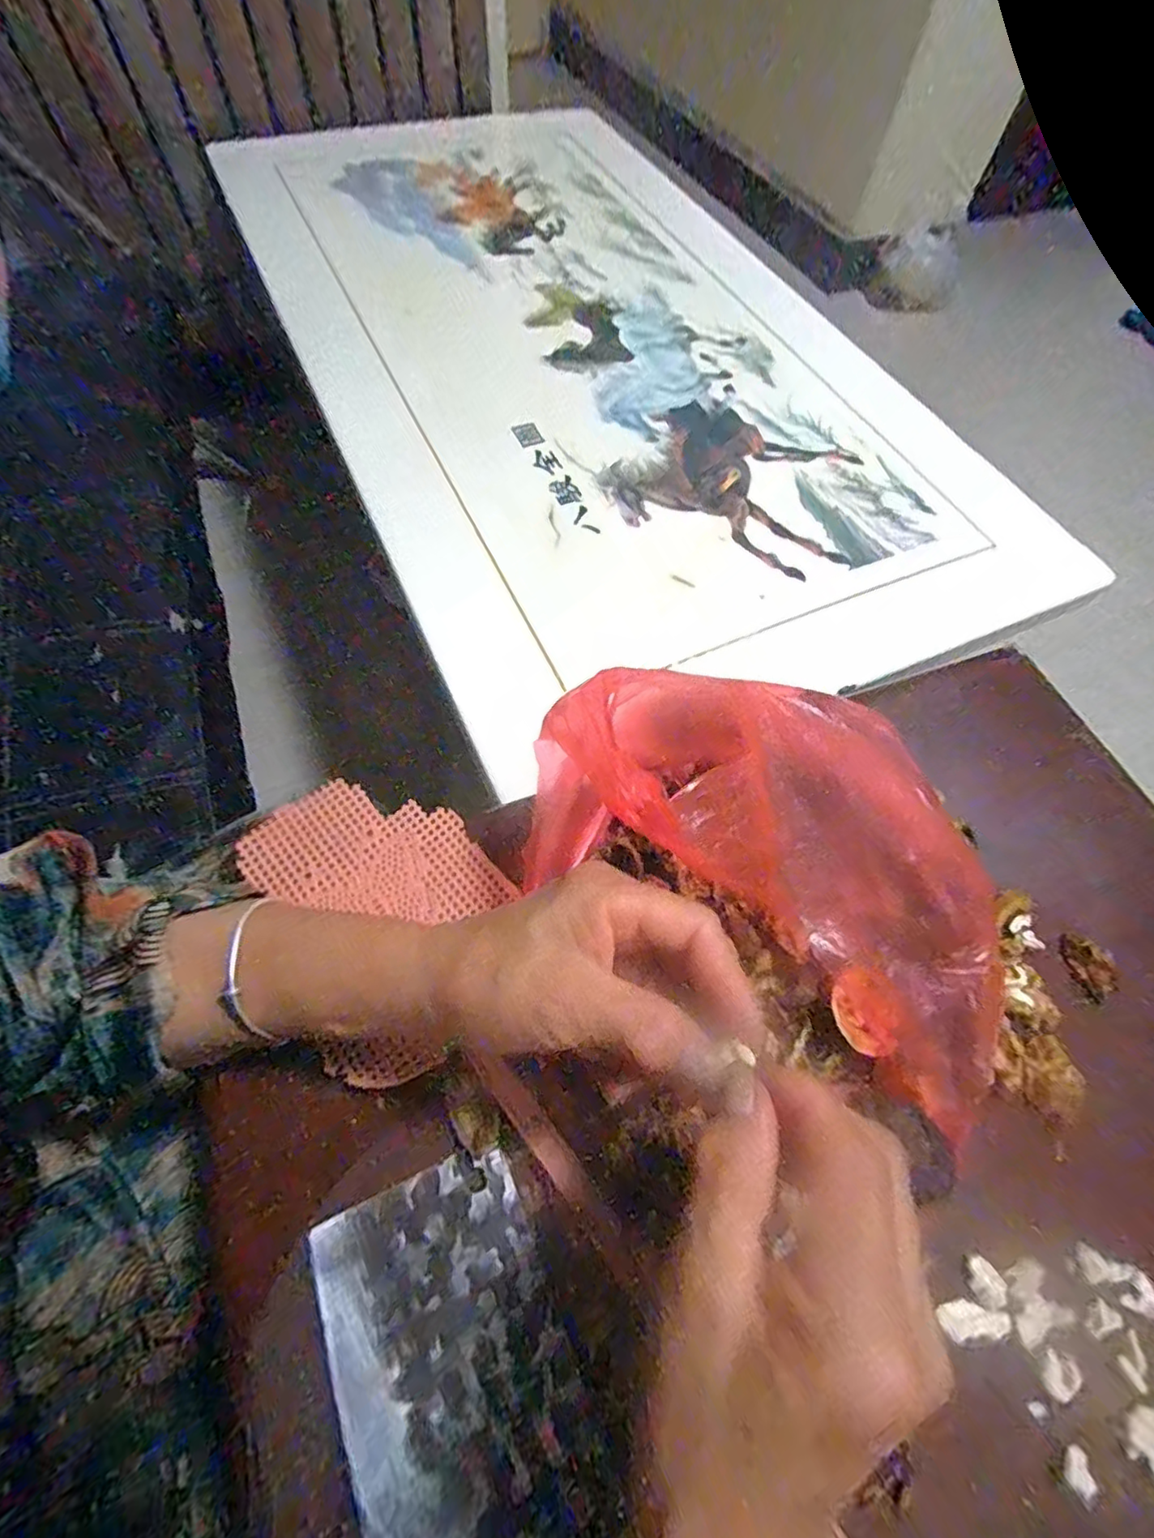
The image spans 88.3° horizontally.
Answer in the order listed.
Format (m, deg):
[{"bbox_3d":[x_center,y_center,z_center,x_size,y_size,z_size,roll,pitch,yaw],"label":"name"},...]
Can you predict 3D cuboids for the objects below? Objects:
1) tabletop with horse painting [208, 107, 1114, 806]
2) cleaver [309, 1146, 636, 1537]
[{"bbox_3d":[0.006,-0.516,0.720,0.631,0.031,1.115,-22,68,-14],"label":"tabletop with horse painting"},{"bbox_3d":[-0.014,0.306,0.207,0.089,0.029,0.294,-23,68,-14],"label":"cleaver"}]

